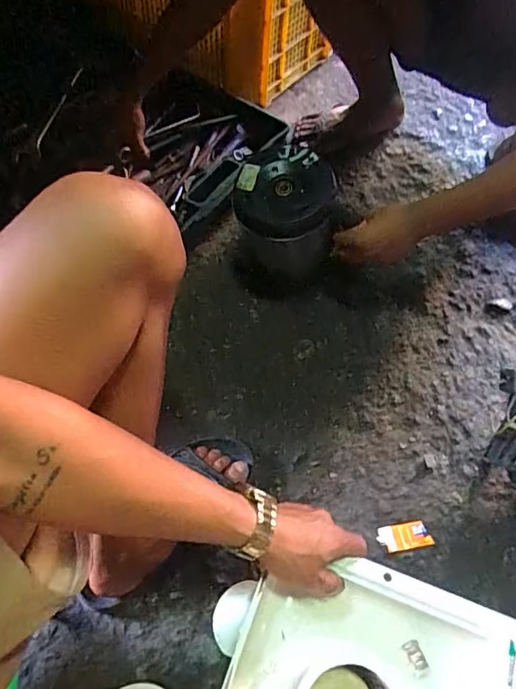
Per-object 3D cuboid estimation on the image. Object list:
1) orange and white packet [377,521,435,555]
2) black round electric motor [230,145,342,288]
[{"bbox_3d":[0.202,0.266,0.705,0.071,0.010,0.035,-8,59,-7],"label":"orange and white packet"},{"bbox_3d":[0.040,-0.220,0.757,0.145,0.059,0.144,14,84,6],"label":"black round electric motor"}]

